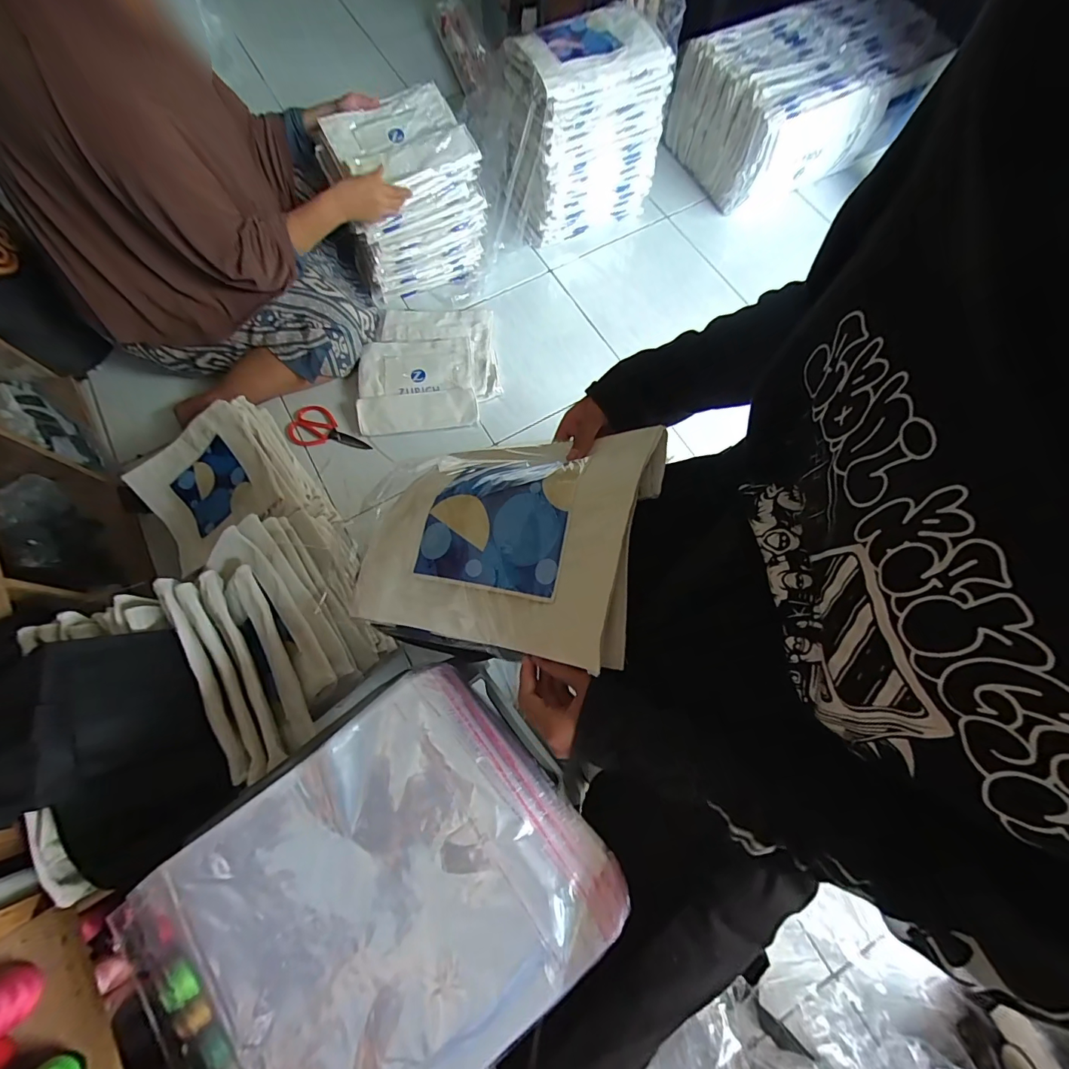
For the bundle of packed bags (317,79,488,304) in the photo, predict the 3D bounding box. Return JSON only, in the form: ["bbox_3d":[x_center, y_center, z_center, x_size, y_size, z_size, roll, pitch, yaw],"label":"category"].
[{"bbox_3d":[-0.302,-0.838,1.130,0.314,0.286,0.249,-21,73,-7],"label":"bundle of packed bags"}]

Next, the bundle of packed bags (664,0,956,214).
[{"bbox_3d":[0.712,-1.166,1.216,0.639,0.232,0.361,-25,74,-8],"label":"bundle of packed bags"}]

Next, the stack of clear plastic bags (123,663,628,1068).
[{"bbox_3d":[-0.140,0.327,0.395,0.348,0.034,0.282,-37,76,-12],"label":"stack of clear plastic bags"}]

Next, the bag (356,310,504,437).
[{"bbox_3d":[-0.266,-0.426,1.143,0.329,0.057,0.349,-4,72,-2],"label":"bag"}]

